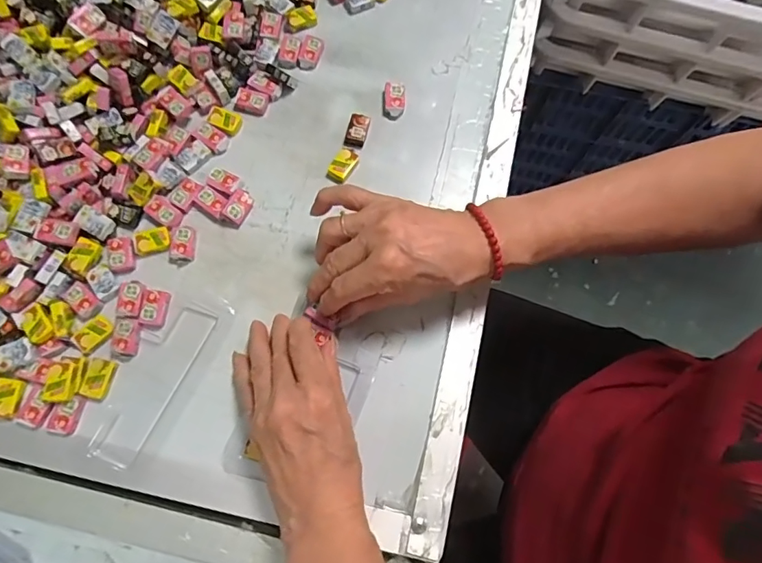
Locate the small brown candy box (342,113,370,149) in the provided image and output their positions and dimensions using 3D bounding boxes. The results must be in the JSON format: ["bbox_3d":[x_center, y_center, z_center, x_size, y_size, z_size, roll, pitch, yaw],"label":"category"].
[{"bbox_3d":[-0.020,-0.126,0.407,0.017,0.006,0.030,15,75,2],"label":"small brown candy box"}]

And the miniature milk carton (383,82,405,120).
[{"bbox_3d":[0.011,-0.154,0.414,0.018,0.007,0.033,1,75,-2],"label":"miniature milk carton"}]

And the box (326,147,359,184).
[{"bbox_3d":[-0.031,-0.095,0.396,0.019,0.006,0.029,26,75,5],"label":"box"}]

